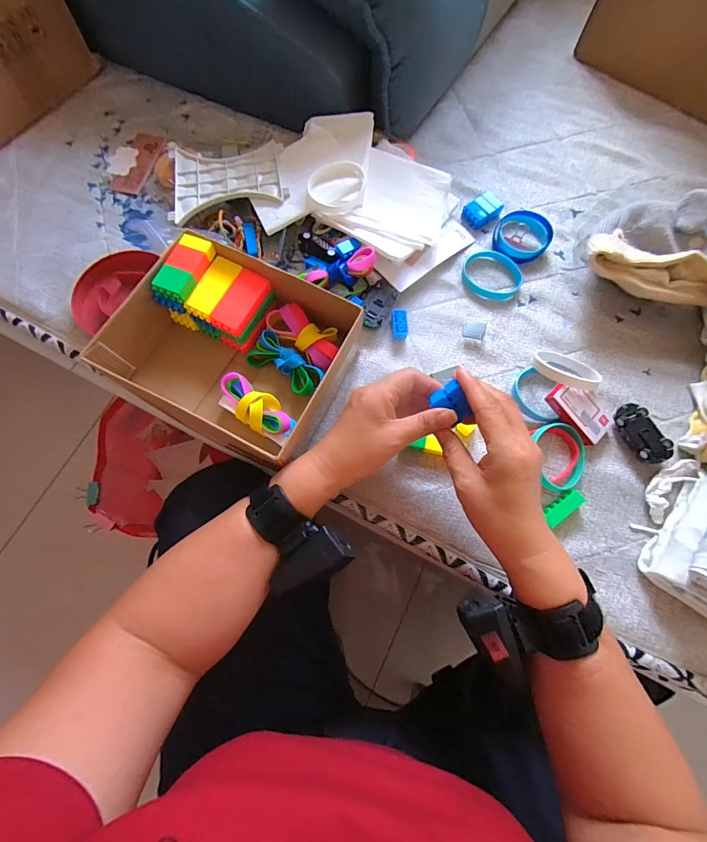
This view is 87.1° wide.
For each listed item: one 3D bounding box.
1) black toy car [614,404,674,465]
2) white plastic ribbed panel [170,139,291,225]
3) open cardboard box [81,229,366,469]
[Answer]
[{"bbox_3d":[0.304,0.014,0.394,0.032,0.022,0.066,-22,74,-7],"label":"black toy car"},{"bbox_3d":[-0.155,-0.299,0.462,0.136,0.011,0.117,-6,73,-2],"label":"white plastic ribbed panel"},{"bbox_3d":[-0.119,-0.070,0.386,0.219,0.082,0.171,25,74,7],"label":"open cardboard box"}]

